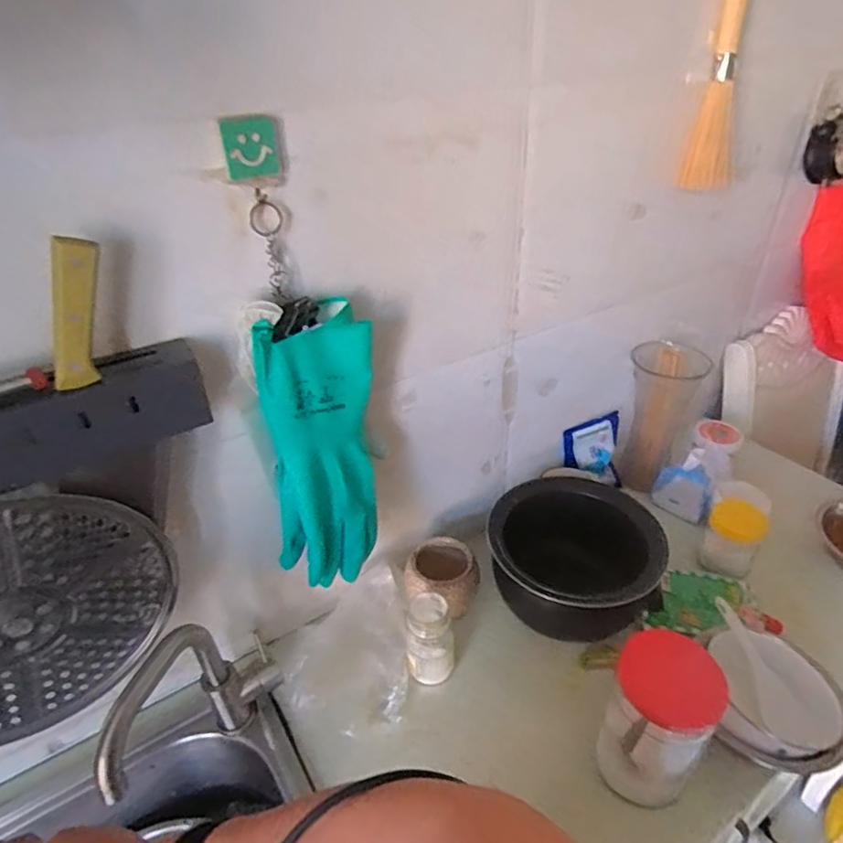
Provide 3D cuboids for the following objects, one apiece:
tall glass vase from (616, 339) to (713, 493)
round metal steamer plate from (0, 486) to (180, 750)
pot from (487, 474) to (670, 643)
[{"bbox_3d":[0.402,-0.008,0.966,0.110,0.236,0.105,16,39,25],"label":"tall glass vase"},{"bbox_3d":[-0.362,0.178,0.505,0.260,0.260,0.017,-25,40,-29],"label":"round metal steamer plate"},{"bbox_3d":[0.214,0.186,0.797,0.223,0.126,0.178,7,36,14],"label":"pot"}]

